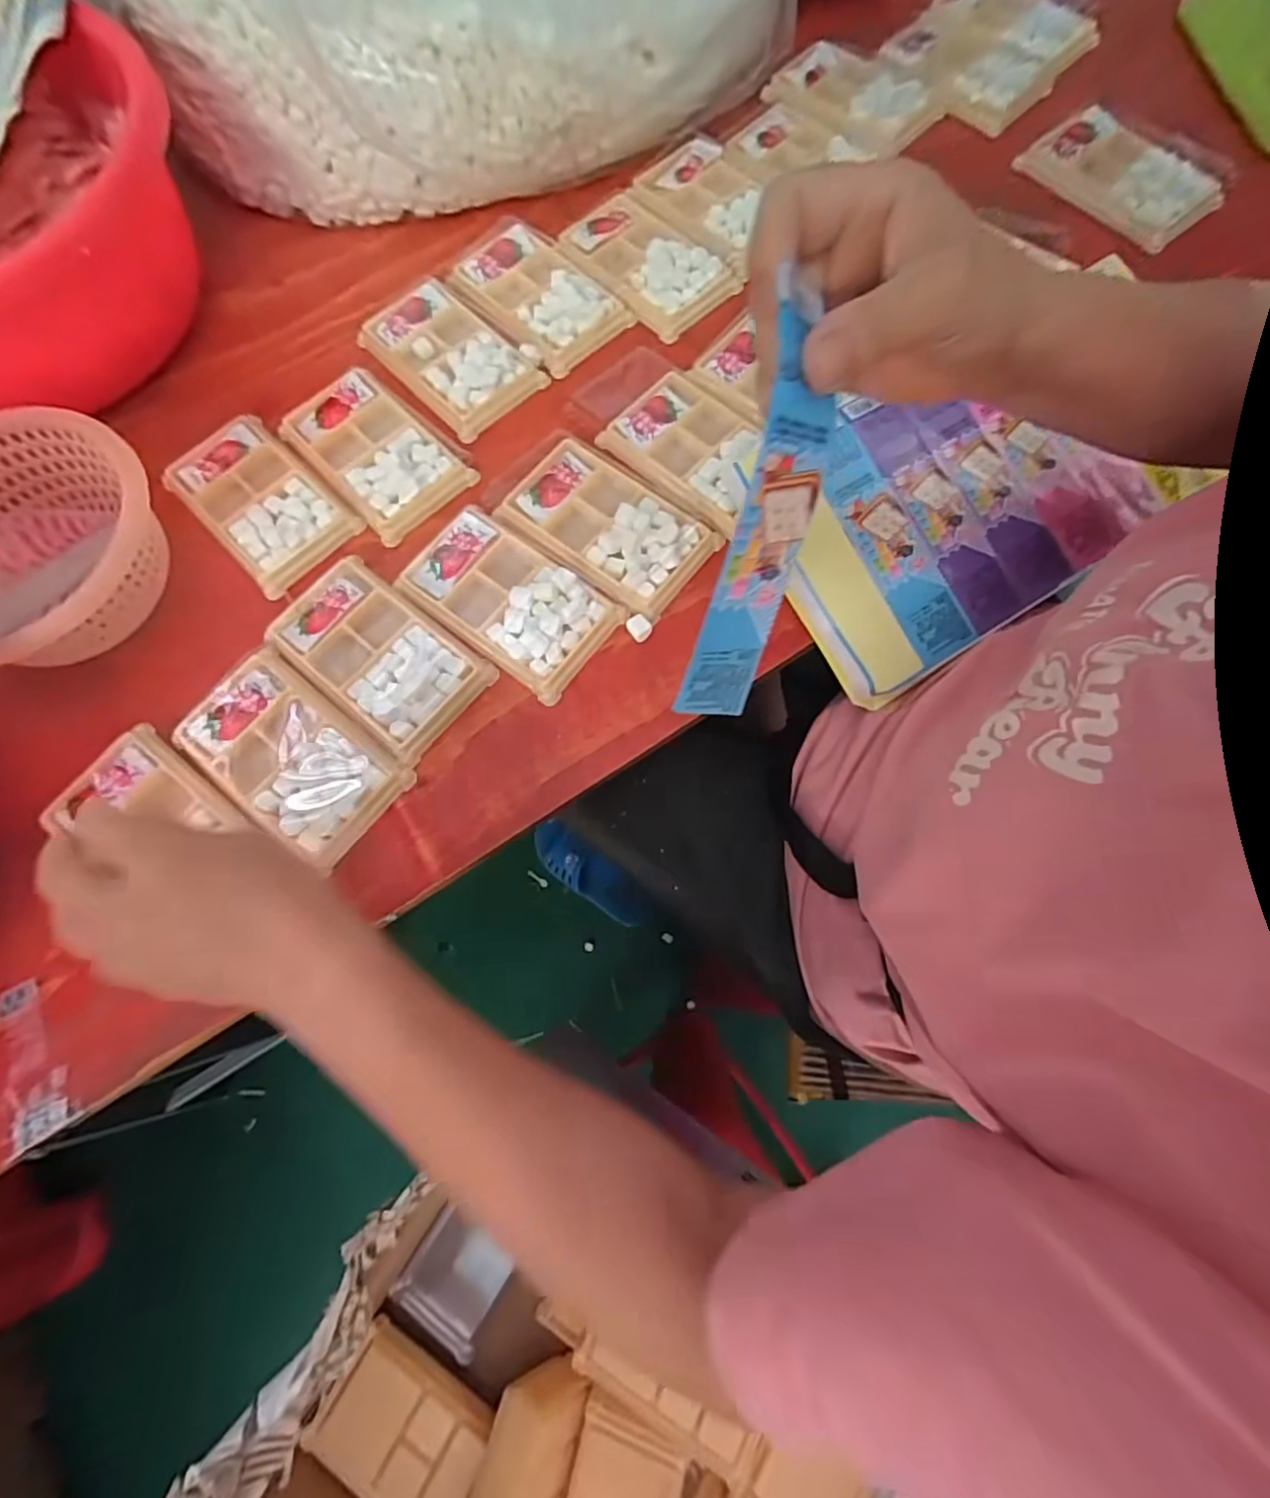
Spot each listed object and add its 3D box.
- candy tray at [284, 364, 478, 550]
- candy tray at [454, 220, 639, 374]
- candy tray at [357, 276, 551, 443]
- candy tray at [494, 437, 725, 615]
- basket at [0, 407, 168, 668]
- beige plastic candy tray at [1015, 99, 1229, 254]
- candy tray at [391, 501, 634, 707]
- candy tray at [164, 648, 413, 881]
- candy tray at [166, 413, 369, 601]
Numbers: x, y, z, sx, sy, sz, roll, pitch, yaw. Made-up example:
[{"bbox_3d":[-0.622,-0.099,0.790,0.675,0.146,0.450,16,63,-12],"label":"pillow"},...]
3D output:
[{"bbox_3d":[-0.184,-0.214,0.437,0.079,0.018,0.131,-42,75,-9],"label":"candy tray"},{"bbox_3d":[-0.074,-0.355,0.469,0.078,0.013,0.136,-39,75,-9],"label":"candy tray"},{"bbox_3d":[-0.139,-0.299,0.461,0.083,0.019,0.136,-43,76,-10],"label":"candy tray"},{"bbox_3d":[-0.019,-0.151,0.407,0.131,0.013,0.080,37,78,13],"label":"candy tray"},{"bbox_3d":[-0.380,-0.126,0.382,0.150,0.075,0.166,20,75,9],"label":"basket"},{"bbox_3d":[0.369,-0.440,0.468,0.070,0.014,0.135,-34,74,-7],"label":"beige plastic candy tray"},{"bbox_3d":[-0.082,-0.099,0.396,0.133,0.012,0.077,37,78,13],"label":"candy tray"},{"bbox_3d":[-0.209,0.002,0.373,0.138,0.010,0.079,38,78,13],"label":"candy tray"},{"bbox_3d":[-0.262,-0.174,0.430,0.078,0.012,0.130,-43,76,-10],"label":"candy tray"}]

